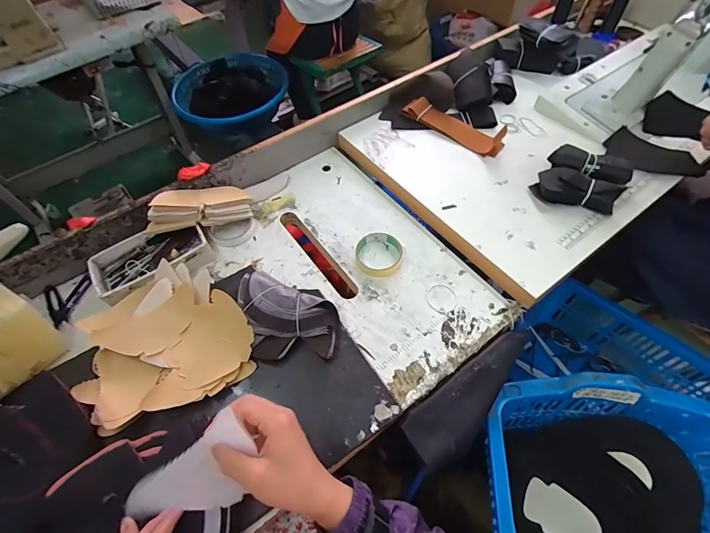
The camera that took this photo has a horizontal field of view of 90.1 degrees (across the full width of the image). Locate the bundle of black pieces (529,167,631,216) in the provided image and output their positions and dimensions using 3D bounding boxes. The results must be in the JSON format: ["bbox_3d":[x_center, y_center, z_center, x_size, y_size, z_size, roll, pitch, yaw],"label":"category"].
[{"bbox_3d":[0.400,-0.140,0.638,0.140,0.044,0.062,26,62,19],"label":"bundle of black pieces"}]

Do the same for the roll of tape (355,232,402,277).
[{"bbox_3d":[0.042,-0.024,0.634,0.082,0.018,0.093,1,57,3],"label":"roll of tape"}]

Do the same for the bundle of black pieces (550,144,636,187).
[{"bbox_3d":[0.445,-0.192,0.672,0.141,0.039,0.056,19,60,15],"label":"bundle of black pieces"}]

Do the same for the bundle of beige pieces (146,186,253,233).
[{"bbox_3d":[-0.286,-0.108,0.655,0.178,0.046,0.067,-14,56,-25],"label":"bundle of beige pieces"}]

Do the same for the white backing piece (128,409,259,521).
[{"bbox_3d":[-0.142,0.202,0.336,0.113,0.012,0.072,-40,104,-5],"label":"white backing piece"}]

